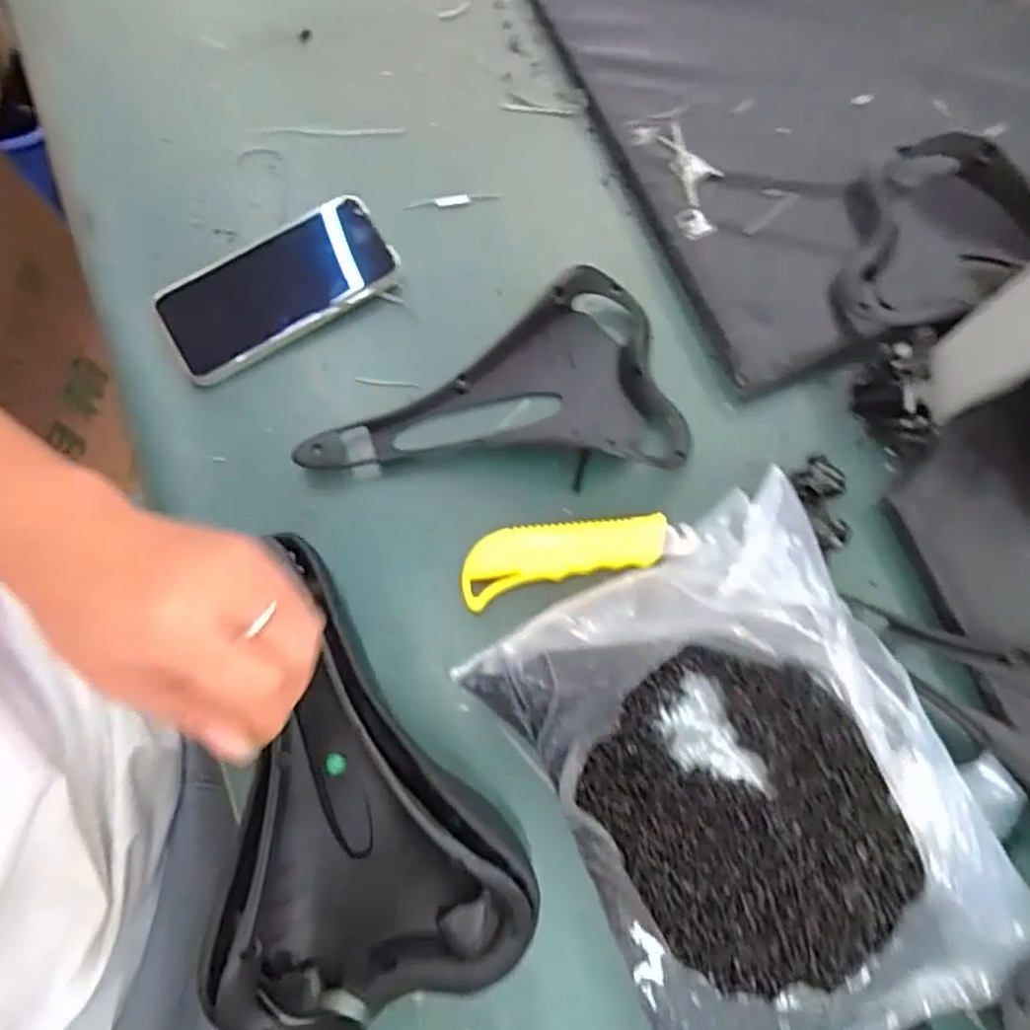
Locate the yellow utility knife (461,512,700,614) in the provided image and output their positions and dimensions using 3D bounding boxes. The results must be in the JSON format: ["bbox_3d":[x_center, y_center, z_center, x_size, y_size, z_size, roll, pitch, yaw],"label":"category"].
[{"bbox_3d":[0.039,0.021,0.448,0.148,0.019,0.042,-15,75,-4],"label":"yellow utility knife"}]

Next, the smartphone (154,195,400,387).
[{"bbox_3d":[-0.163,-0.157,0.498,0.160,0.018,0.076,-30,77,-8],"label":"smartphone"}]

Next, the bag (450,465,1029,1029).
[{"bbox_3d":[0.127,0.149,0.383,0.219,0.072,0.278,-30,77,-8],"label":"bag"}]

